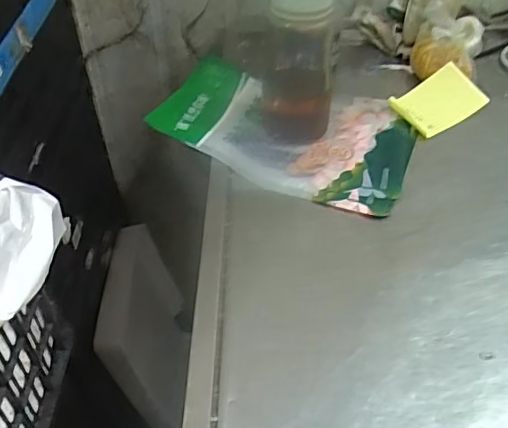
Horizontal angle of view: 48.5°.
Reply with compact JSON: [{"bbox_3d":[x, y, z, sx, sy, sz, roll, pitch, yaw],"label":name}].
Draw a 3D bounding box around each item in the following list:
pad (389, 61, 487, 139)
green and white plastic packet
[{"bbox_3d":[0.240,-0.148,0.737,0.110,0.015,0.079,-34,62,-14],"label":"pad"},{"bbox_3d":[0.042,-0.116,0.702,0.306,0.053,0.216,14,45,17],"label":"green and white plastic packet"}]

